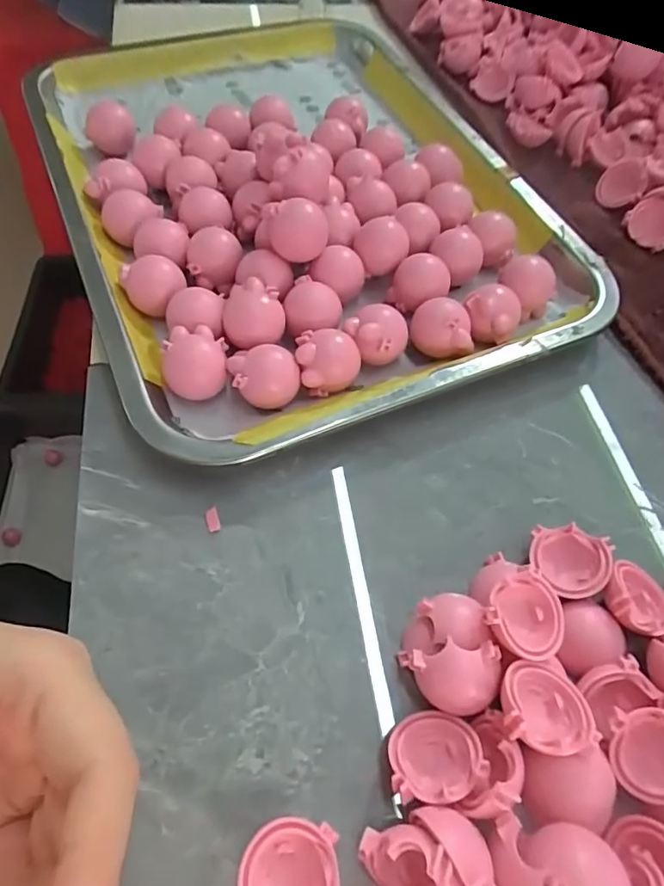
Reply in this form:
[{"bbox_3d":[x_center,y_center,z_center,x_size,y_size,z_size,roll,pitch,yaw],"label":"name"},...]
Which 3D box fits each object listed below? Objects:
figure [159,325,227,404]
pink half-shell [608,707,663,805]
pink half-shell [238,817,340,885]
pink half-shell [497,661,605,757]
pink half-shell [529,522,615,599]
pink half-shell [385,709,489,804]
[{"bbox_3d":[-0.064,-0.037,0.248,0.030,0.026,0.023,-16,62,-13],"label":"figure"},{"bbox_3d":[0.108,0.102,0.176,0.030,0.016,0.030,-8,88,9],"label":"pink half-shell"},{"bbox_3d":[-0.013,0.131,0.160,0.029,0.016,0.030,2,60,-3],"label":"pink half-shell"},{"bbox_3d":[0.069,0.086,0.173,0.031,0.018,0.027,8,59,0],"label":"pink half-shell"},{"bbox_3d":[0.095,0.048,0.216,0.030,0.017,0.027,33,63,14],"label":"pink half-shell"},{"bbox_3d":[0.034,0.104,0.177,0.030,0.019,0.025,-4,59,-5],"label":"pink half-shell"}]

